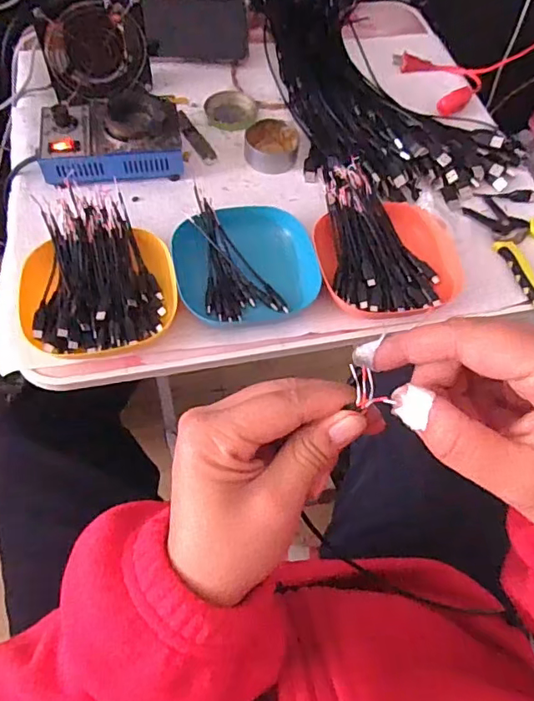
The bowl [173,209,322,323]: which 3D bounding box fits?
[{"bbox_3d":[-0.022,-0.084,0.524,0.134,0.034,0.119,-10,63,-9],"label":"bowl"}]

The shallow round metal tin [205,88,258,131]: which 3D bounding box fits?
[{"bbox_3d":[-0.046,-0.307,0.671,0.064,0.010,0.066,2,62,-3],"label":"shallow round metal tin"}]

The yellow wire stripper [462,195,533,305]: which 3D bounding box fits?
[{"bbox_3d":[0.287,-0.115,0.570,0.115,0.012,0.151,-31,68,-19],"label":"yellow wire stripper"}]

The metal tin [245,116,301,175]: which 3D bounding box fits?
[{"bbox_3d":[0.006,-0.242,0.622,0.062,0.025,0.064,2,62,-3],"label":"metal tin"}]

